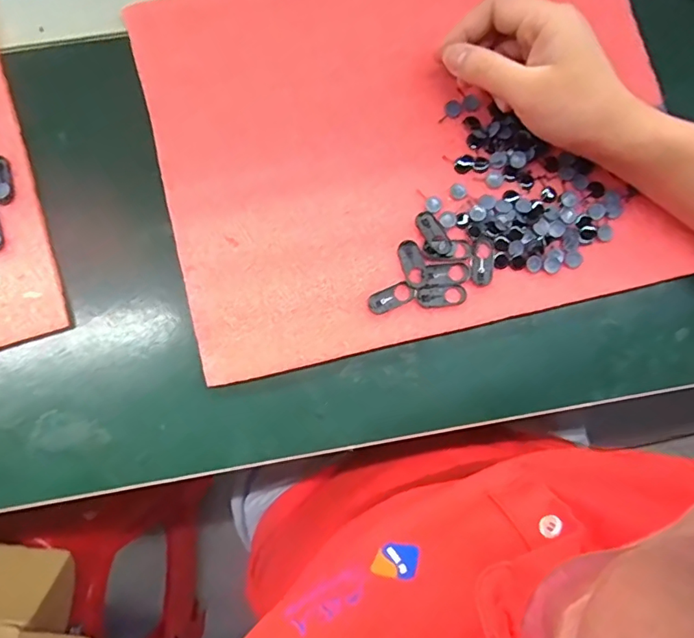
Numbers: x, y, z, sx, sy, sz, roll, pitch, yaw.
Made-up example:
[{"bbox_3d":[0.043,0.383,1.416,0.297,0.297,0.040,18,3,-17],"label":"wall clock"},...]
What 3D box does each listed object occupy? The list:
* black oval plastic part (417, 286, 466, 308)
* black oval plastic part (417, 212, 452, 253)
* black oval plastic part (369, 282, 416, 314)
[{"bbox_3d":[0.060,-0.014,0.327,0.031,0.004,0.013,-4,82,-3],"label":"black oval plastic part"},{"bbox_3d":[0.056,-0.056,0.330,0.013,0.004,0.031,-28,84,-6],"label":"black oval plastic part"},{"bbox_3d":[0.029,-0.014,0.326,0.031,0.005,0.013,-23,84,-5],"label":"black oval plastic part"}]

